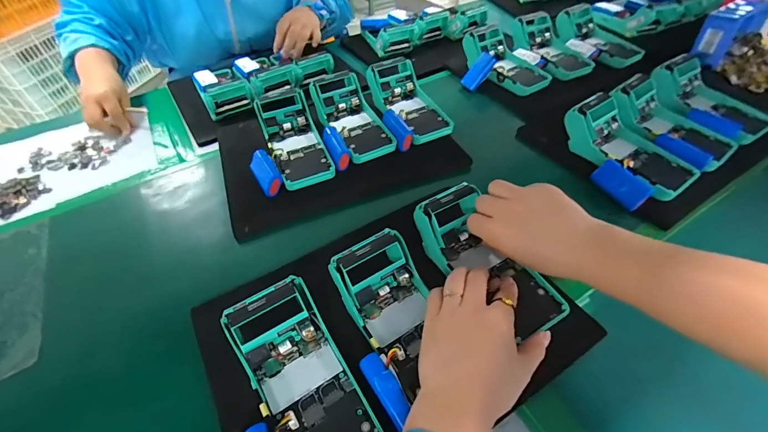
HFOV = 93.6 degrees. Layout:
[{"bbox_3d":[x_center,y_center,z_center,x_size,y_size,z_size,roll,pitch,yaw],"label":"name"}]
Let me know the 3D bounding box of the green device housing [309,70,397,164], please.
[{"bbox_3d":[-0.053,-0.155,0.574,0.086,0.046,0.175,-22,65,-19],"label":"green device housing"}]

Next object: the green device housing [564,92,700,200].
[{"bbox_3d":[0.341,-0.102,0.494,0.096,0.056,0.164,-24,51,-20],"label":"green device housing"}]

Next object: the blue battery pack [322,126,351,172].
[{"bbox_3d":[-0.071,-0.105,0.530,0.027,0.022,0.080,-17,62,-15],"label":"blue battery pack"}]

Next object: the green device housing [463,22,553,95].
[{"bbox_3d":[0.226,-0.298,0.678,0.095,0.081,0.178,-28,52,-23],"label":"green device housing"}]

